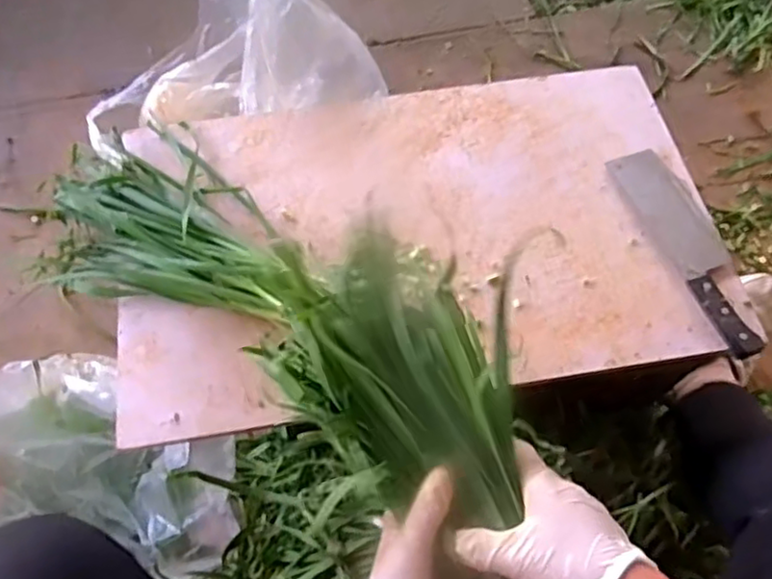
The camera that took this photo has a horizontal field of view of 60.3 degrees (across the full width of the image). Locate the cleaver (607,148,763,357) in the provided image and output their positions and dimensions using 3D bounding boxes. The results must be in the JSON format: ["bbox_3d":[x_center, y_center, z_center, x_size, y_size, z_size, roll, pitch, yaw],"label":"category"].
[{"bbox_3d":[0.340,-0.052,0.730,0.073,0.019,0.264,-17,64,-9],"label":"cleaver"}]

